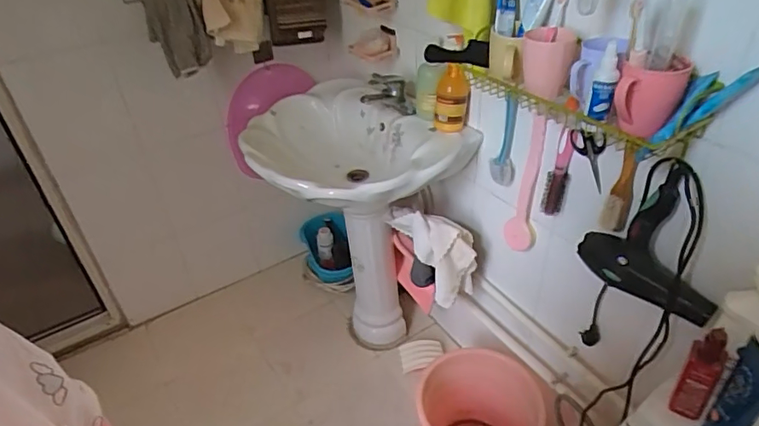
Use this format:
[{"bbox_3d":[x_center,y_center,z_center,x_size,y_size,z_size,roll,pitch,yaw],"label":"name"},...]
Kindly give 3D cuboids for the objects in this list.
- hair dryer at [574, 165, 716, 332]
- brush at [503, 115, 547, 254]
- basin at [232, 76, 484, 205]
[{"bbox_3d":[0.467,0.046,0.868,0.230,0.218,0.076,23,44,32],"label":"hair dryer"},{"bbox_3d":[0.315,-0.053,1.091,0.053,0.338,0.068,-31,44,-31],"label":"brush"},{"bbox_3d":[-0.078,-0.123,1.214,0.497,0.173,0.420,27,47,35],"label":"basin"}]

